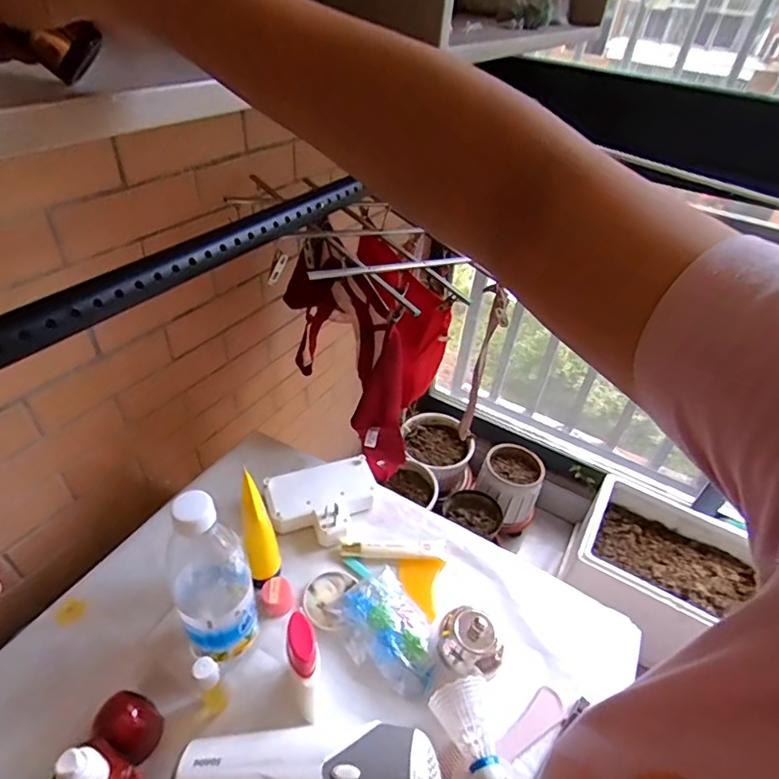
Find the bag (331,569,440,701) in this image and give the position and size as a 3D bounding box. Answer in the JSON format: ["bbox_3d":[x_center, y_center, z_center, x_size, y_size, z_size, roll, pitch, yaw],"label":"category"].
[{"bbox_3d":[0.000,0.250,0.519,0.078,0.035,0.118,-26,50,-31],"label":"bag"}]

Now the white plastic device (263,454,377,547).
[{"bbox_3d":[-0.083,0.141,0.629,0.134,0.035,0.103,-8,43,-16],"label":"white plastic device"}]

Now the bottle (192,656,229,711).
[{"bbox_3d":[-0.158,0.262,0.444,0.019,0.086,0.017,-21,48,-28],"label":"bottle"}]

